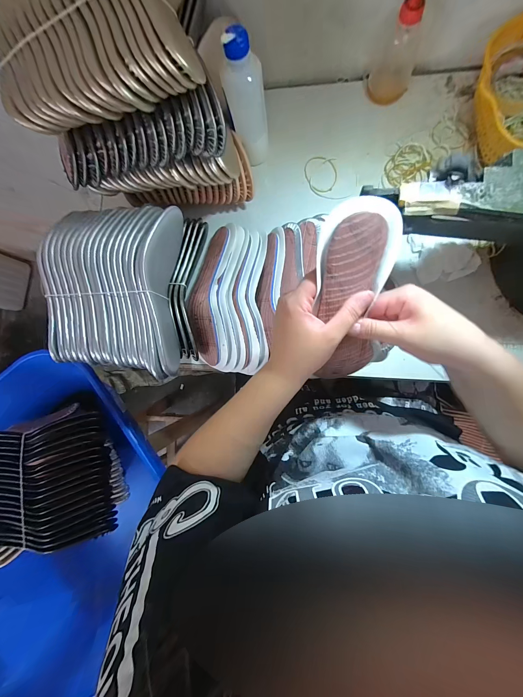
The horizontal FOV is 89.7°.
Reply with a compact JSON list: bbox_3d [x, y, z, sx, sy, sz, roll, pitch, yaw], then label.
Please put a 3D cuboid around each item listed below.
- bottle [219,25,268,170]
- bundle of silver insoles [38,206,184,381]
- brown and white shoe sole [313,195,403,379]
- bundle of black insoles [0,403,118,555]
[{"bbox_3d":[-0.018,-0.351,0.393,0.052,0.173,0.045,-12,84,7],"label":"bottle"},{"bbox_3d":[-0.214,-0.085,0.388,0.176,0.075,0.245,1,85,8],"label":"bundle of silver insoles"},{"bbox_3d":[0.098,-0.040,0.289,0.073,0.217,0.022,-3,41,8],"label":"brown and white shoe sole"},{"bbox_3d":[-0.387,0.239,0.466,0.245,0.076,0.217,-13,84,7],"label":"bundle of black insoles"}]

